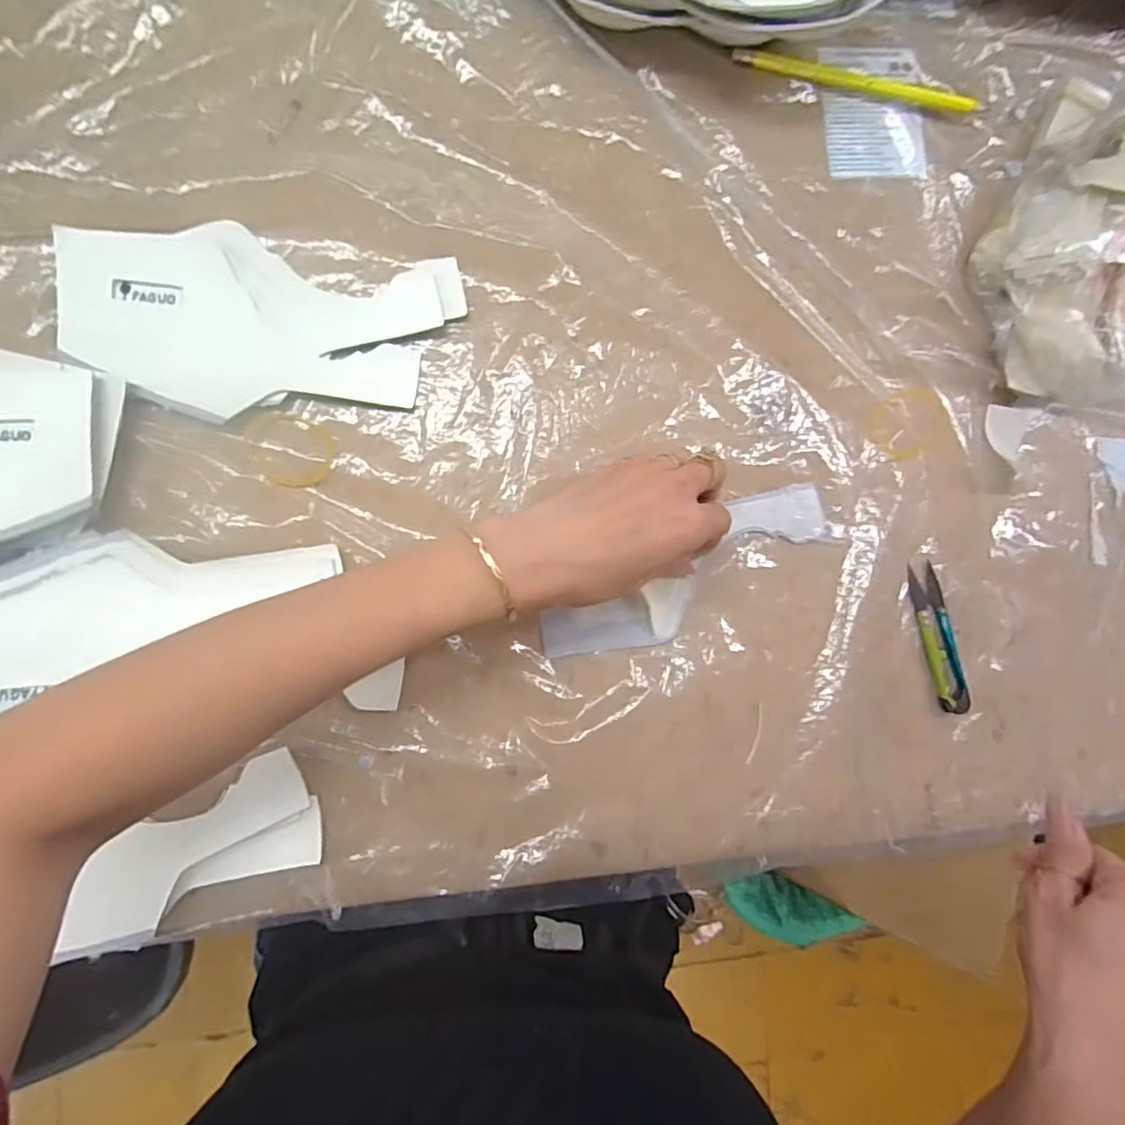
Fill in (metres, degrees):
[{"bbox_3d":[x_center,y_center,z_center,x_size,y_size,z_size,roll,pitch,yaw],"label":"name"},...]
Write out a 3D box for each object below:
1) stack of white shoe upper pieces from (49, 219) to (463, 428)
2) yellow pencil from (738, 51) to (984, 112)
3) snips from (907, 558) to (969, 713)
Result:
[{"bbox_3d":[-0.164,-0.130,0.335,0.201,0.008,0.100,6,89,-8],"label":"stack of white shoe upper pieces"},{"bbox_3d":[0.192,-0.311,0.392,0.168,0.007,0.012,7,88,-8],"label":"yellow pencil"},{"bbox_3d":[0.246,0.050,0.396,0.024,0.007,0.095,-13,91,-8],"label":"snips"}]

